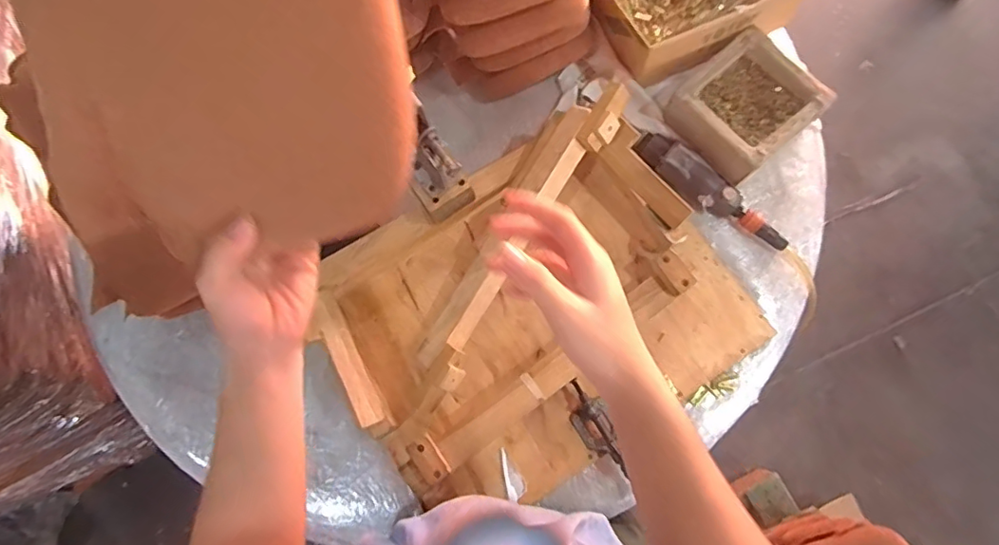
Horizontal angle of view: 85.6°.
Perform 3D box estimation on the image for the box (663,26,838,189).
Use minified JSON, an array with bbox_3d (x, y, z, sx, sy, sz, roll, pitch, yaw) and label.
[{"bbox_3d":[0.360,-0.242,0.792,0.180,0.064,0.166,-40,79,-7],"label":"box"}]

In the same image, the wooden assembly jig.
[{"bbox_3d":[0.052,0.045,0.711,0.516,0.125,0.398,-29,78,-5],"label":"wooden assembly jig"}]

